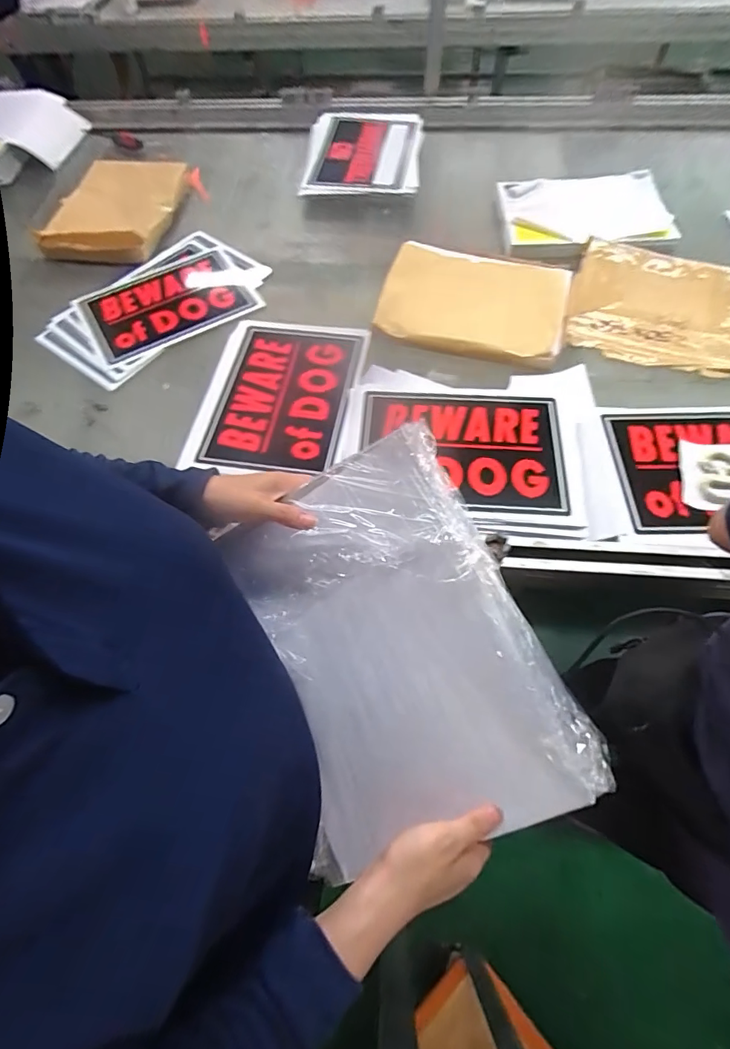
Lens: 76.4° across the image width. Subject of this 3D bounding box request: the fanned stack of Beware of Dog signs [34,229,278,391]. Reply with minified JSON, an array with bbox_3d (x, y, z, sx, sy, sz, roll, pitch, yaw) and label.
[{"bbox_3d":[-0.437,-0.470,0.998,0.445,0.020,0.297,-42,69,-17],"label":"fanned stack of Beware of Dog signs"}]

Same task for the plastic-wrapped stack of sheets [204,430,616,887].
[{"bbox_3d":[0.015,0.119,0.437,0.257,0.015,0.343,-30,78,16],"label":"plastic-wrapped stack of sheets"}]

